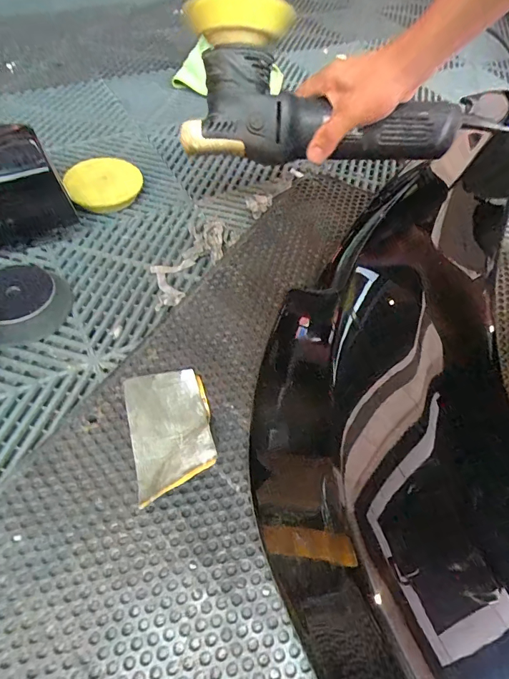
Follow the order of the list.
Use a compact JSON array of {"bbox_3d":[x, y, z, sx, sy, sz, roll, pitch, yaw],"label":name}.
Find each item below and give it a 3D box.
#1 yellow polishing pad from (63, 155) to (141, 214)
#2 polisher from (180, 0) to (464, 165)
[{"bbox_3d":[-0.205,-0.215,0.564,0.096,0.029,0.105,-11,55,-12],"label":"yellow polishing pad"},{"bbox_3d":[0.072,-0.250,0.440,0.295,0.123,0.090,13,53,-8],"label":"polisher"}]

